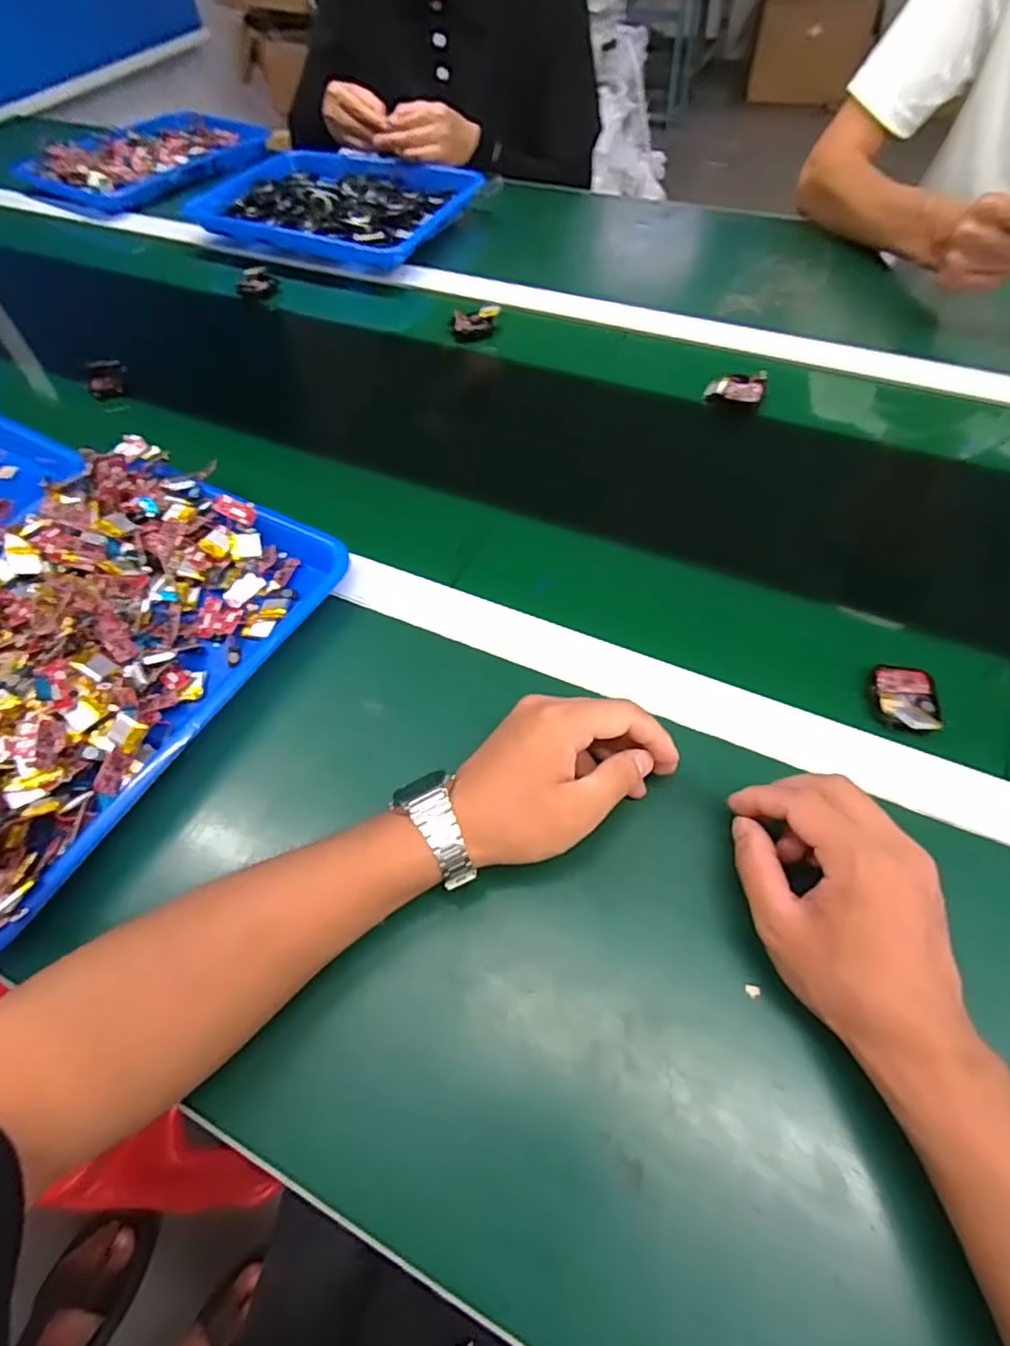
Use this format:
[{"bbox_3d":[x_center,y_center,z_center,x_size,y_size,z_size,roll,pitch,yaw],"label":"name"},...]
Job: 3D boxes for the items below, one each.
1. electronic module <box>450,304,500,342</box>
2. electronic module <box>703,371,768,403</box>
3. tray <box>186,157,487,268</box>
[{"bbox_3d":[-0.031,-0.378,0.664,0.054,0.027,0.020,-15,58,-7],"label":"electronic module"},{"bbox_3d":[0.215,-0.268,0.576,0.052,0.017,0.027,9,58,8],"label":"electronic module"},{"bbox_3d":[-0.216,-0.614,0.801,0.335,0.044,0.243,21,61,15],"label":"tray"}]

